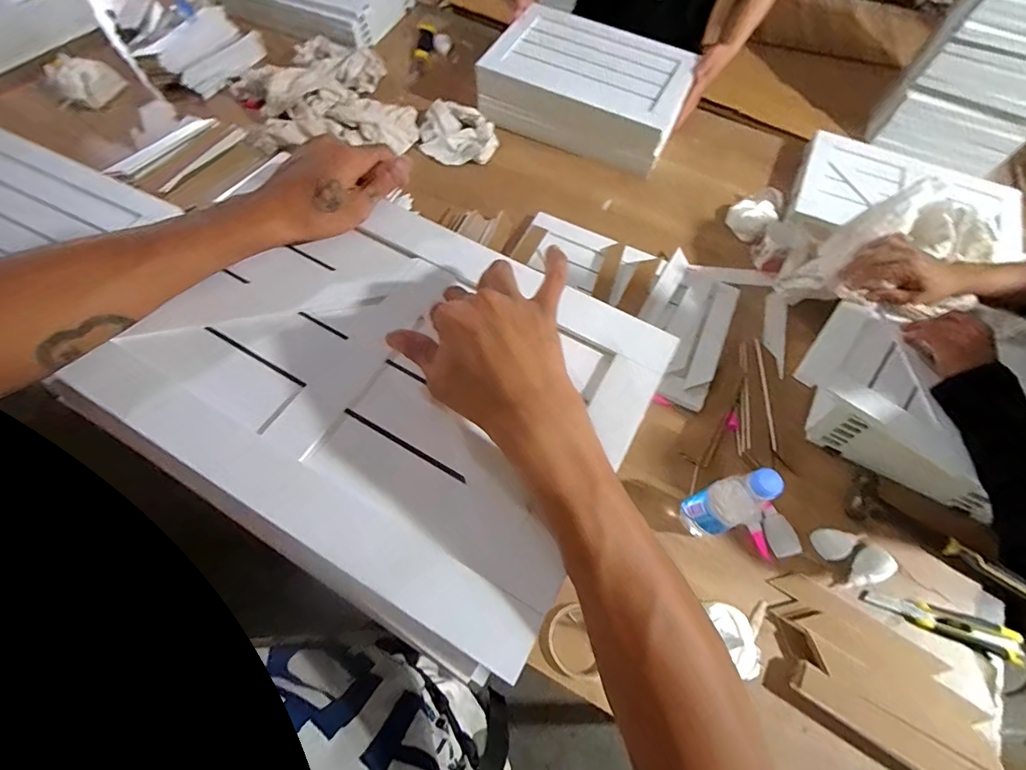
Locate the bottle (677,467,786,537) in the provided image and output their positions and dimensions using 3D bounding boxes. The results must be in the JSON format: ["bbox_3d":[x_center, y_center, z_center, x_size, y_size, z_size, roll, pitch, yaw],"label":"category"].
[{"bbox_3d":[0.273,0.159,0.603,0.054,0.197,0.057,-19,67,-12],"label":"bottle"}]

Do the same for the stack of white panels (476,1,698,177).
[{"bbox_3d":[0.160,-0.667,1.039,0.404,0.115,0.361,23,65,8],"label":"stack of white panels"}]

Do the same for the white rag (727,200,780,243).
[{"bbox_3d":[0.493,-0.347,0.956,0.094,0.051,0.102,41,69,15],"label":"white rag"}]

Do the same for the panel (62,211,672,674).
[{"bbox_3d":[-0.095,-0.008,0.351,0.360,0.012,0.261,28,66,10],"label":"panel"}]

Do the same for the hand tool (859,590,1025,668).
[{"bbox_3d":[0.585,0.325,0.625,0.189,0.029,0.043,17,65,5],"label":"hand tool"}]

